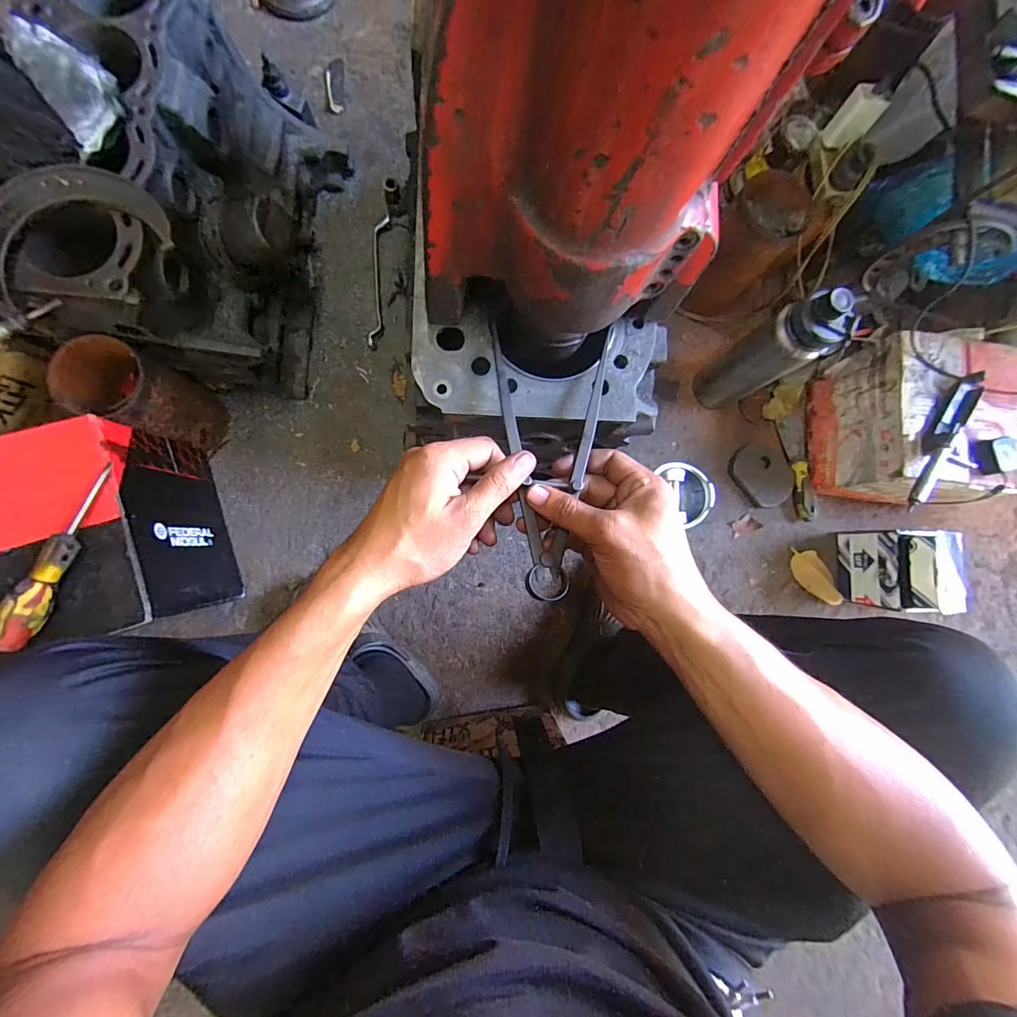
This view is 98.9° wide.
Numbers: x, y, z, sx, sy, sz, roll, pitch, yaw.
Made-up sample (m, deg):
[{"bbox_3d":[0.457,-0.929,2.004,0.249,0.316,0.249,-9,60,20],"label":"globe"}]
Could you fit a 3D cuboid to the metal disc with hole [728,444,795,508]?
[{"bbox_3d":[0.445,-0.060,0.764,0.096,0.018,0.112,-38,90,-8],"label":"metal disc with hole"}]

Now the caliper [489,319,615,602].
[{"bbox_3d":[0.026,-0.043,0.310,0.092,0.014,0.209,8,74,-5],"label":"caliper"}]

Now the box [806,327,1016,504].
[{"bbox_3d":[0.642,-0.137,0.692,0.220,0.191,0.233,-2,85,-6],"label":"box"}]

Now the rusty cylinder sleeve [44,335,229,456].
[{"bbox_3d":[-0.473,-0.144,0.583,0.093,0.192,0.085,22,83,-4],"label":"rusty cylinder sleeve"}]

